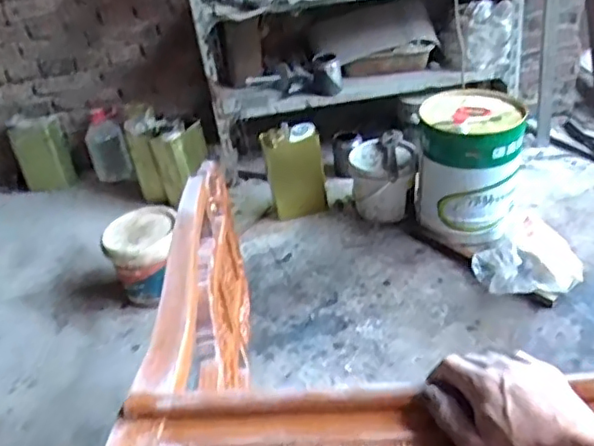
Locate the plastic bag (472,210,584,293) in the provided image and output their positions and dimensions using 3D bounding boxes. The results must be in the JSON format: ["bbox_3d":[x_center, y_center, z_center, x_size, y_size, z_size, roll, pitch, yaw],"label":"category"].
[{"bbox_3d":[0.566,0.081,1.486,0.244,0.183,0.149,-1,35,14],"label":"plastic bag"}]

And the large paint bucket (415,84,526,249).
[{"bbox_3d":[0.471,-0.158,1.659,0.267,0.321,0.304,3,36,19],"label":"large paint bucket"}]

